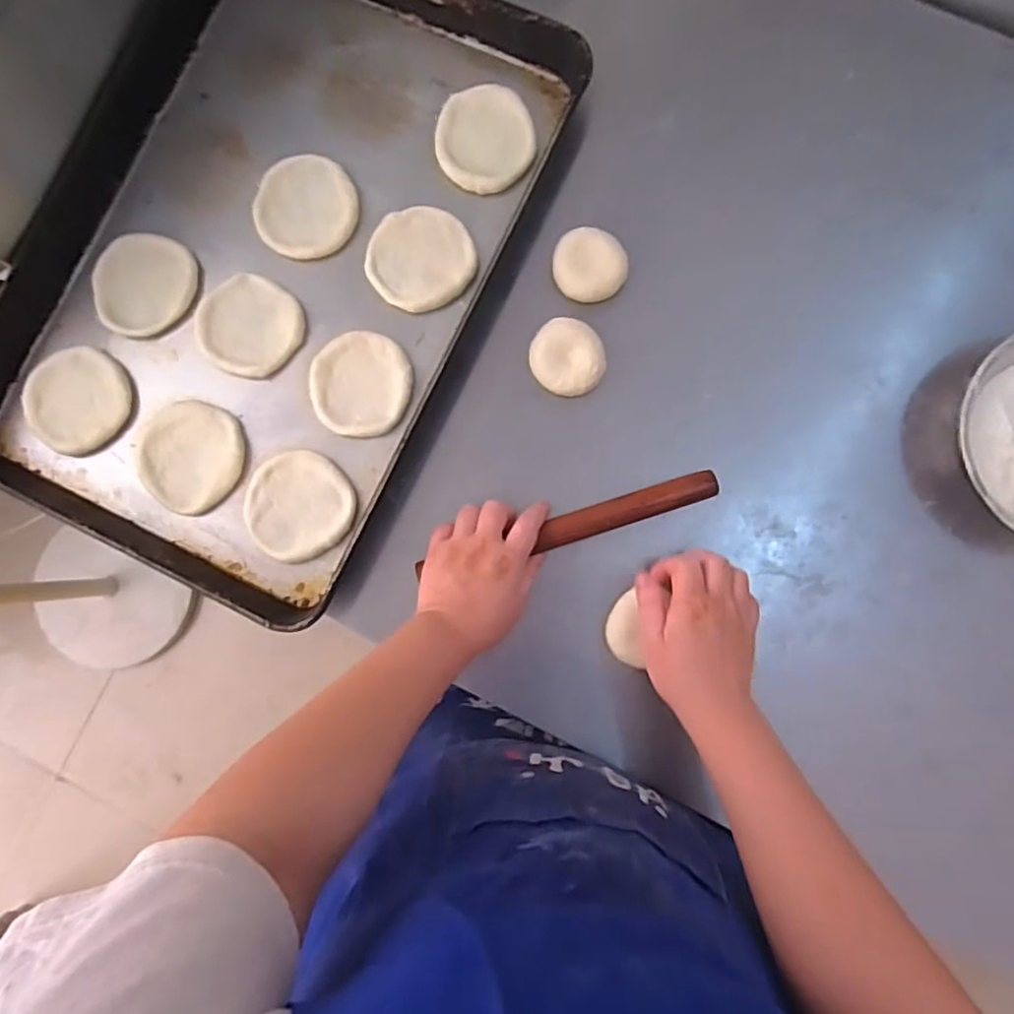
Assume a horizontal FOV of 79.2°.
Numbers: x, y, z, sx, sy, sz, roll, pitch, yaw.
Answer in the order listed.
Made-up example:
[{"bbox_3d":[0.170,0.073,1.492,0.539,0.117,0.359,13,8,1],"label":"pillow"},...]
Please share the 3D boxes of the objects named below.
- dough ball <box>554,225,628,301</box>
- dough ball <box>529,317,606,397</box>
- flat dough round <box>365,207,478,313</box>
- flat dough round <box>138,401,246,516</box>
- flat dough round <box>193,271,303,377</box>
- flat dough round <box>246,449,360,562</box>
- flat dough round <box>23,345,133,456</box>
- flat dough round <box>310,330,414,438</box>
[{"bbox_3d":[0.078,-0.226,0.583,0.067,0.037,0.064,0,85,3],"label":"dough ball"},{"bbox_3d":[0.057,-0.138,0.579,0.066,0.036,0.071,0,85,3],"label":"dough ball"},{"bbox_3d":[-0.083,-0.242,0.595,0.101,0.017,0.100,0,85,3],"label":"flat dough round"},{"bbox_3d":[-0.301,-0.051,0.589,0.096,0.014,0.104,0,85,3],"label":"flat dough round"},{"bbox_3d":[-0.251,-0.177,0.598,0.096,0.018,0.092,0,85,3],"label":"flat dough round"},{"bbox_3d":[-0.197,-0.001,0.576,0.100,0.006,0.101,0,85,3],"label":"flat dough round"},{"bbox_3d":[-0.420,-0.106,0.595,0.101,0.011,0.097,0,85,3],"label":"flat dough round"},{"bbox_3d":[-0.137,-0.117,0.579,0.091,0.012,0.097,0,85,3],"label":"flat dough round"}]

